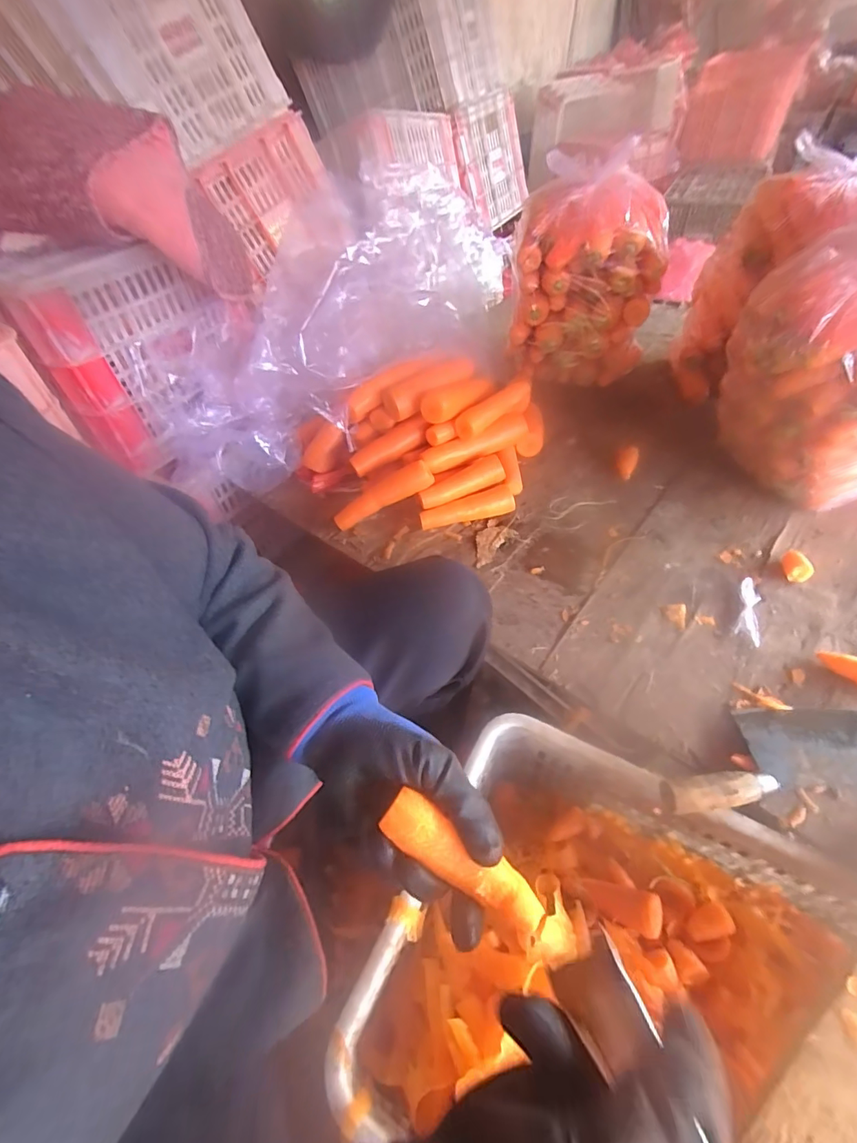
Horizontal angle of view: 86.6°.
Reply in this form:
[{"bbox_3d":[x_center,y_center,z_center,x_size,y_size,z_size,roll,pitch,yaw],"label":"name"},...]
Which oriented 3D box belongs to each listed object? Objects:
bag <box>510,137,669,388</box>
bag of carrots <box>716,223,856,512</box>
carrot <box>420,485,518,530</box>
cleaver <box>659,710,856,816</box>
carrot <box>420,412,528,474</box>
[{"bbox_3d":[0.284,-0.517,0.834,0.250,0.322,0.171,18,55,21],"label":"bag"},{"bbox_3d":[0.496,-0.230,0.556,0.199,0.335,0.238,-31,53,-17],"label":"bag of carrots"},{"bbox_3d":[0.060,-0.094,0.695,0.144,0.034,0.032,-14,50,-4],"label":"carrot"},{"bbox_3d":[0.344,0.179,0.453,0.247,0.027,0.082,-9,50,0],"label":"cleaver"},{"bbox_3d":[0.077,-0.205,0.717,0.182,0.037,0.043,-22,51,-10],"label":"carrot"}]

